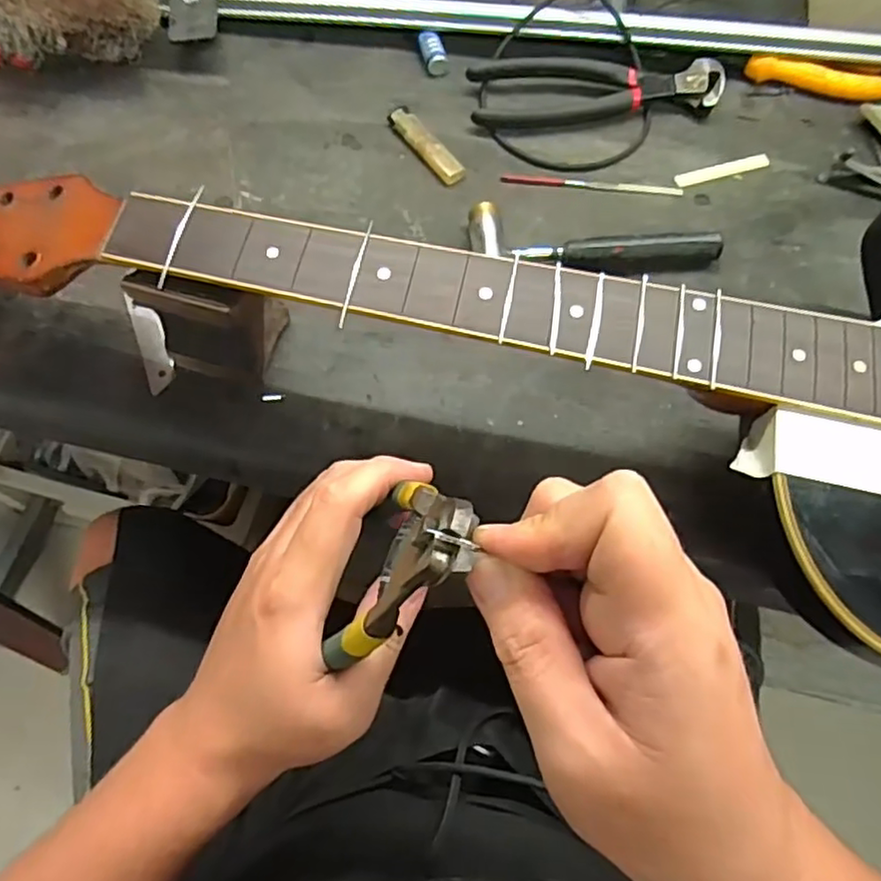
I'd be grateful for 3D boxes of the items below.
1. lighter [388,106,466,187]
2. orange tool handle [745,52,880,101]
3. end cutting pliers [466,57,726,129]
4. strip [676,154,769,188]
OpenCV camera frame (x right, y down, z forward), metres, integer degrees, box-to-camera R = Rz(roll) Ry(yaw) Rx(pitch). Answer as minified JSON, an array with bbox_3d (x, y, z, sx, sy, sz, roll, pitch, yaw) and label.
[{"bbox_3d":[-0.012,-0.231,0.512,0.020,0.008,0.082,-33,74,-14],"label":"lighter"},{"bbox_3d":[0.318,-0.308,0.551,0.118,0.017,0.030,8,69,0],"label":"orange tool handle"},{"bbox_3d":[0.125,-0.286,0.529,0.198,0.023,0.055,-4,69,-4],"label":"end cutting pliers"},{"bbox_3d":[0.225,-0.214,0.516,0.081,0.004,0.012,-15,70,-8],"label":"strip"}]

